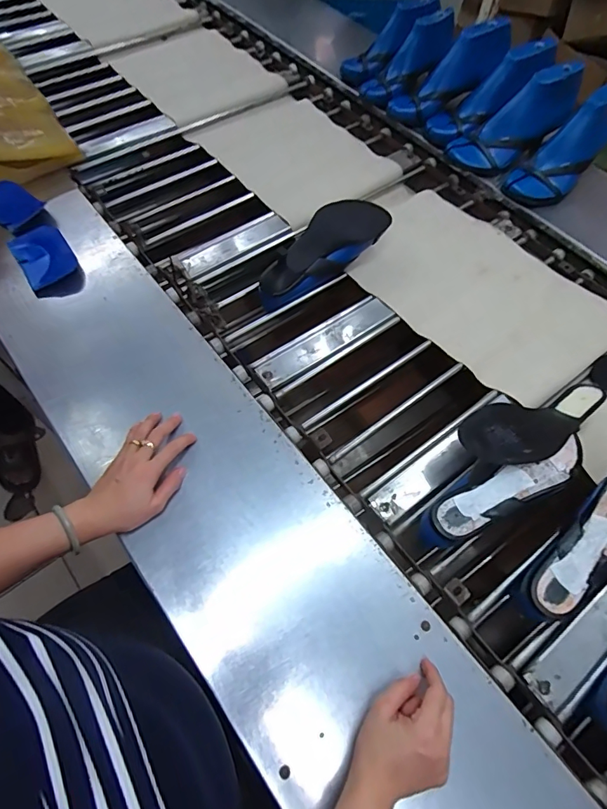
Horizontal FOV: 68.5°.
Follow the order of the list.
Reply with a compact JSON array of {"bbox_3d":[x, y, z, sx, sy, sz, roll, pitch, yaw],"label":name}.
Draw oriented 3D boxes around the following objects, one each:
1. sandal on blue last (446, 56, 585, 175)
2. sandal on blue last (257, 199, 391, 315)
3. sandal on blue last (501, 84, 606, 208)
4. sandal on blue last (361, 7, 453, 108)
[{"bbox_3d":[0.419,-0.538,0.867,0.249,0.094,0.076,-31,57,23],"label":"sandal on blue last"},{"bbox_3d":[0.027,-0.258,0.750,0.261,0.075,0.084,-39,67,-4],"label":"sandal on blue last"},{"bbox_3d":[0.497,-0.477,0.826,0.237,0.168,0.094,-22,62,-17],"label":"sandal on blue last"},{"bbox_3d":[0.233,-0.749,0.969,0.236,0.086,0.074,-40,64,13],"label":"sandal on blue last"}]

